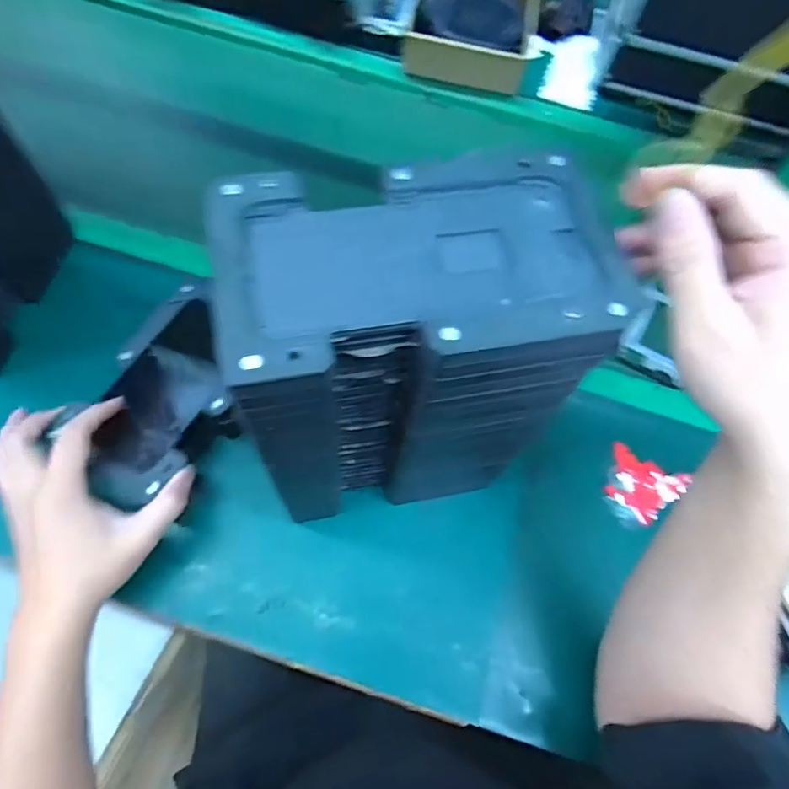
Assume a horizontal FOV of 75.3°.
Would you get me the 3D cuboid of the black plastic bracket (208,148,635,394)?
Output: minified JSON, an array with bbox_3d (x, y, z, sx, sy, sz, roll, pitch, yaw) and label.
[{"bbox_3d":[0.013,-0.065,0.235,0.184,0.021,0.107,-12,69,-6],"label":"black plastic bracket"}]

